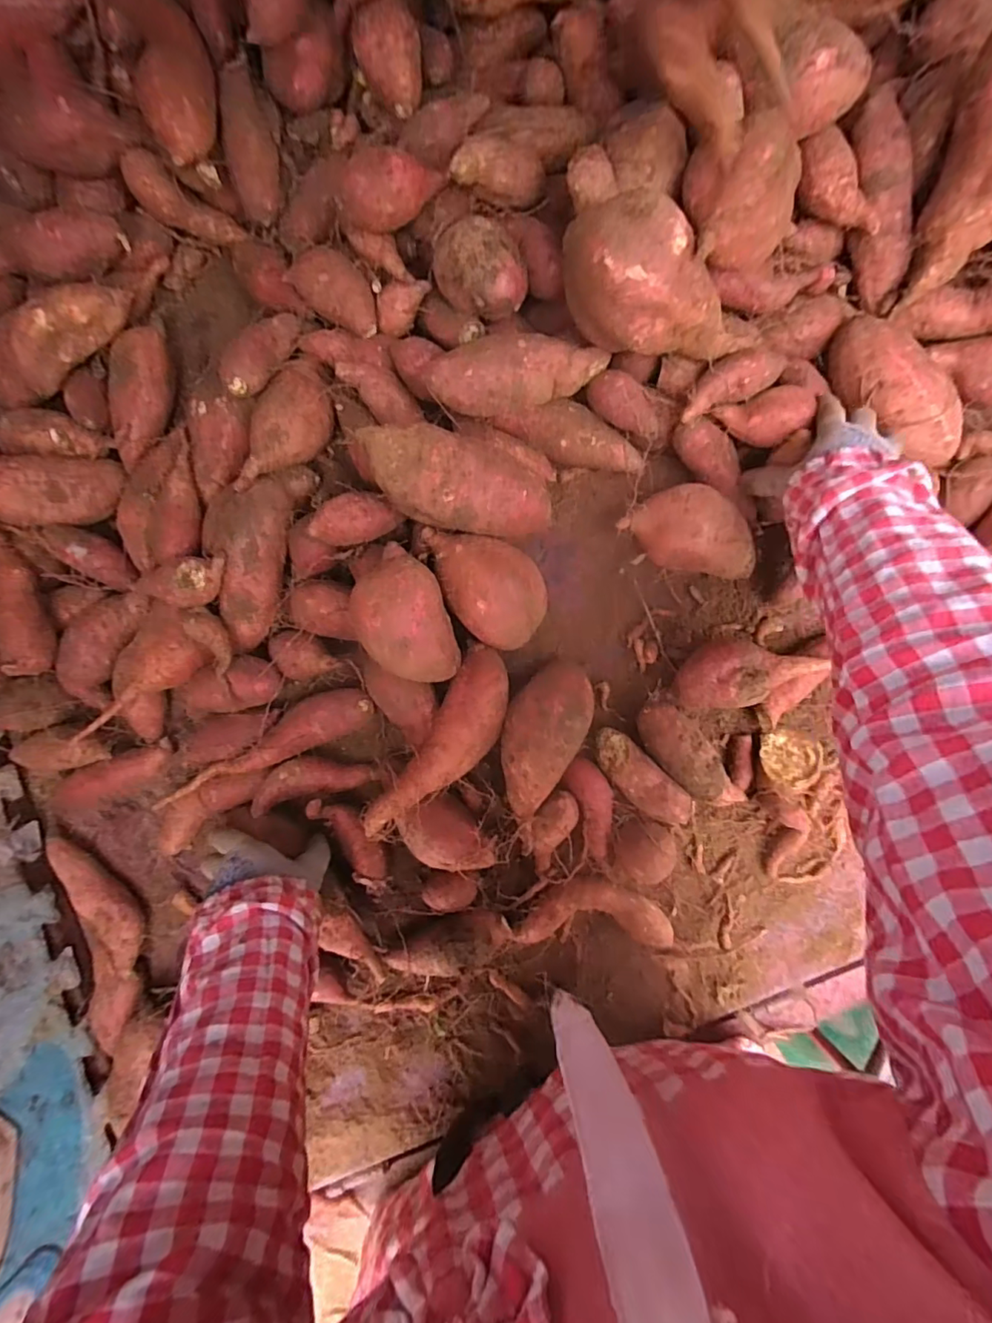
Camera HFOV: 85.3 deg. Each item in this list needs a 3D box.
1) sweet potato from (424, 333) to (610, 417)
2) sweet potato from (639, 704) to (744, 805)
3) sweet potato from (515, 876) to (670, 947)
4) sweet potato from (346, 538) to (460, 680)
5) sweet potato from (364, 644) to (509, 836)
[{"bbox_3d":[0.020,-0.261,0.496,0.165,0.062,0.059,-9,89,1],"label":"sweet potato"},{"bbox_3d":[0.189,0.096,0.520,0.051,0.039,0.129,-38,91,0],"label":"sweet potato"},{"bbox_3d":[0.098,0.243,0.526,0.146,0.030,0.063,1,91,-1],"label":"sweet potato"},{"bbox_3d":[-0.085,-0.038,0.489,0.081,0.076,0.129,-17,89,1],"label":"sweet potato"},{"bbox_3d":[-0.045,0.083,0.507,0.067,0.046,0.201,31,90,-1],"label":"sweet potato"}]

